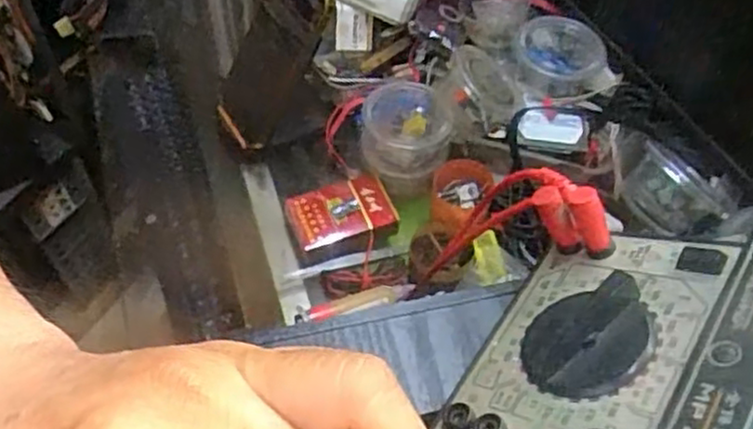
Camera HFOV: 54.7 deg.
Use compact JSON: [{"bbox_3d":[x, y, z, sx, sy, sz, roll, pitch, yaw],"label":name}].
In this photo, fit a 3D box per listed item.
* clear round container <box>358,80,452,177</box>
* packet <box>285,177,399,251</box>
[{"bbox_3d":[0.026,-0.073,0.632,0.077,0.044,0.078,1,54,-1],"label":"clear round container"},{"bbox_3d":[-0.031,-0.003,0.622,0.085,0.015,0.048,-20,80,5],"label":"packet"}]

